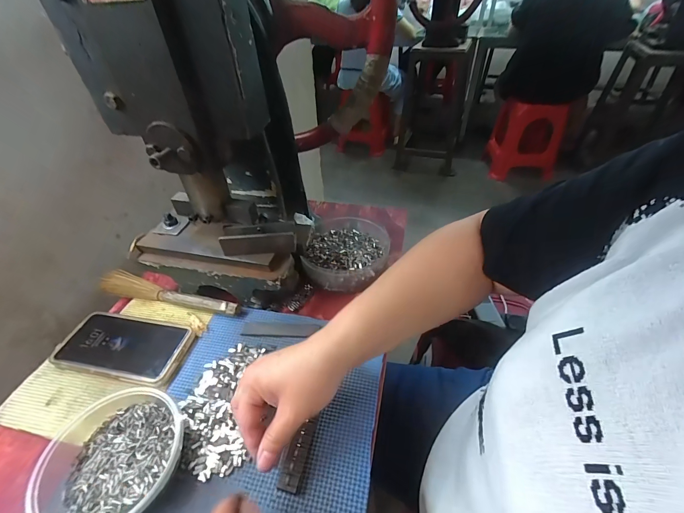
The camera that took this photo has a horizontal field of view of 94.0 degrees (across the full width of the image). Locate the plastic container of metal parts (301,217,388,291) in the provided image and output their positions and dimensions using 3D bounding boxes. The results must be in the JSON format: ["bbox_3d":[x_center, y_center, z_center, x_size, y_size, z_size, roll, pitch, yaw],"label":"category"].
[{"bbox_3d":[0.010,-0.014,0.499,0.126,0.042,0.156,5,42,9],"label":"plastic container of metal parts"}]

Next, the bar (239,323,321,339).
[{"bbox_3d":[-0.078,0.092,0.404,0.097,0.004,0.021,2,42,5],"label":"bar"}]

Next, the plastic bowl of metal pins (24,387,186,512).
[{"bbox_3d":[-0.201,0.182,0.281,0.104,0.044,0.110,-2,41,2],"label":"plastic bowl of metal pins"}]

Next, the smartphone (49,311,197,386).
[{"bbox_3d":[-0.267,0.108,0.390,0.157,0.009,0.077,6,42,11],"label":"smartphone"}]

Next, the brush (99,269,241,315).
[{"bbox_3d":[-0.248,0.053,0.446,0.229,0.019,0.038,12,44,17],"label":"brush"}]

